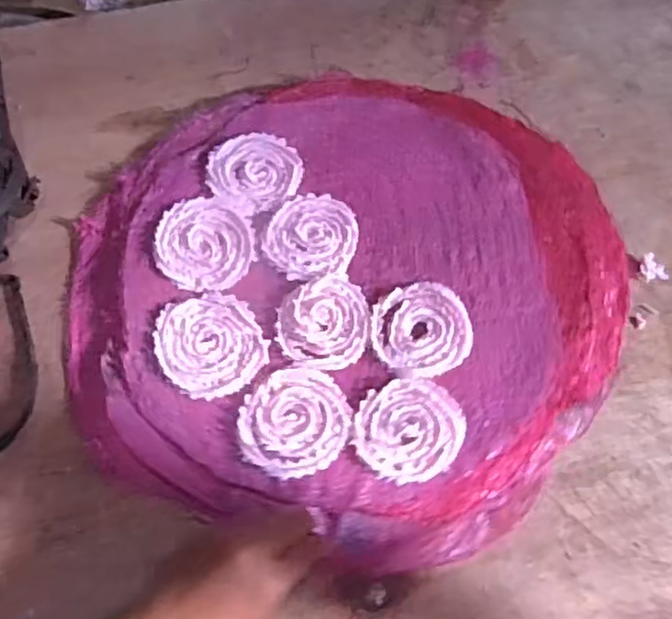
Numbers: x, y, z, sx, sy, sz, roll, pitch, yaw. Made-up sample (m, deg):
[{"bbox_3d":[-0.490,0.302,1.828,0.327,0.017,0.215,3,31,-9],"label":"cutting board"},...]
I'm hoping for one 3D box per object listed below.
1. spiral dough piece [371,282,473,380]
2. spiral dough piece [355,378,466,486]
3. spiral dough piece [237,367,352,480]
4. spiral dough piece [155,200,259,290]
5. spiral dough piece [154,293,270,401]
[{"bbox_3d":[0.065,0.016,0.520,0.075,0.008,0.074,1,66,-1],"label":"spiral dough piece"},{"bbox_3d":[0.053,0.085,0.486,0.077,0.006,0.072,1,66,-1],"label":"spiral dough piece"},{"bbox_3d":[-0.031,0.079,0.486,0.077,0.007,0.077,1,66,-1],"label":"spiral dough piece"},{"bbox_3d":[-0.105,-0.054,0.545,0.075,0.010,0.082,1,66,-1],"label":"spiral dough piece"},{"bbox_3d":[-0.094,0.026,0.511,0.076,0.008,0.082,1,66,-1],"label":"spiral dough piece"}]

